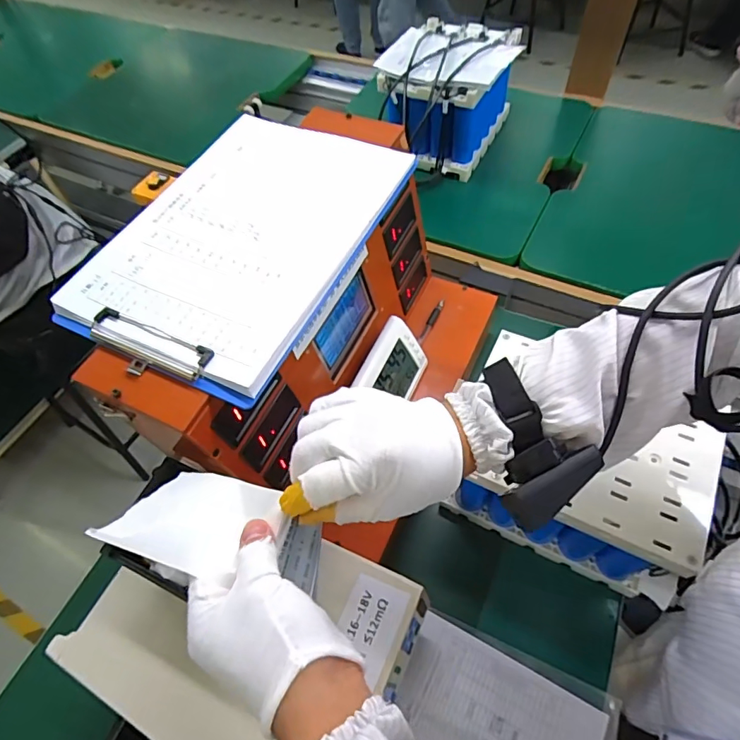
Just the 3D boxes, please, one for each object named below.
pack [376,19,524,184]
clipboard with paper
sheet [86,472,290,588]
[{"bbox_3d":[0.139,-0.503,0.882,0.203,0.160,0.230,19,62,14],"label":"pack"},{"bbox_3d":[-0.120,-0.131,0.442,0.214,0.014,0.298,22,63,16],"label":"clipboard with paper"},{"bbox_3d":[-0.117,0.102,0.327,0.114,0.007,0.069,10,44,16],"label":"sheet"}]

